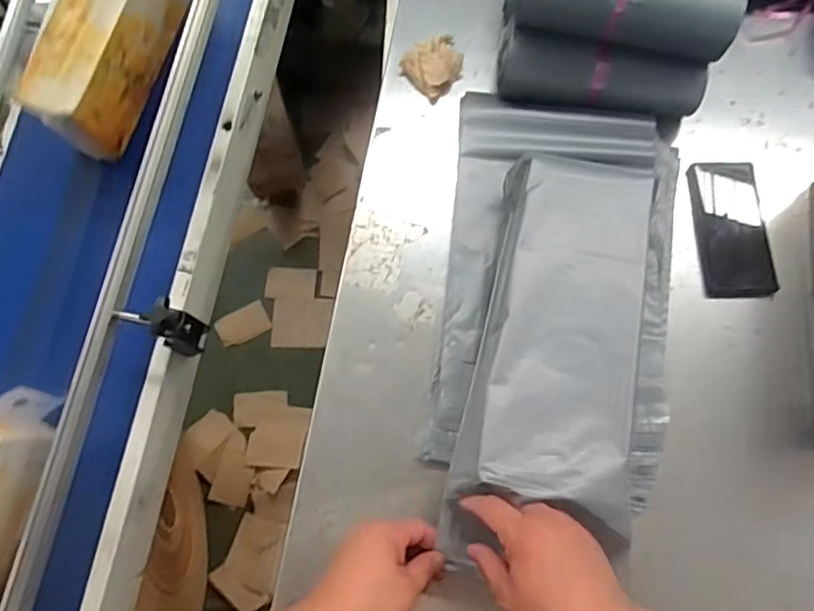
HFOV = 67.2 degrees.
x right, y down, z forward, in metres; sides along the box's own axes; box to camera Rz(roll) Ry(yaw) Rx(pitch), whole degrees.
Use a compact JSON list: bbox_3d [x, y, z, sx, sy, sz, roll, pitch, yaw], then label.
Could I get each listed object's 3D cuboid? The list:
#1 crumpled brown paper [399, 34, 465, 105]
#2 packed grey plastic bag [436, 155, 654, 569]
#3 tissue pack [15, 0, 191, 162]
[{"bbox_3d":[0.038,-0.311,0.789,0.082,0.024,0.067,-42,76,-12],"label":"crumpled brown paper"},{"bbox_3d":[0.141,0.043,0.593,0.159,0.063,0.401,8,69,6],"label":"packed grey plastic bag"},{"bbox_3d":[-0.409,-0.410,0.880,0.103,0.144,0.395,17,72,6],"label":"tissue pack"}]

